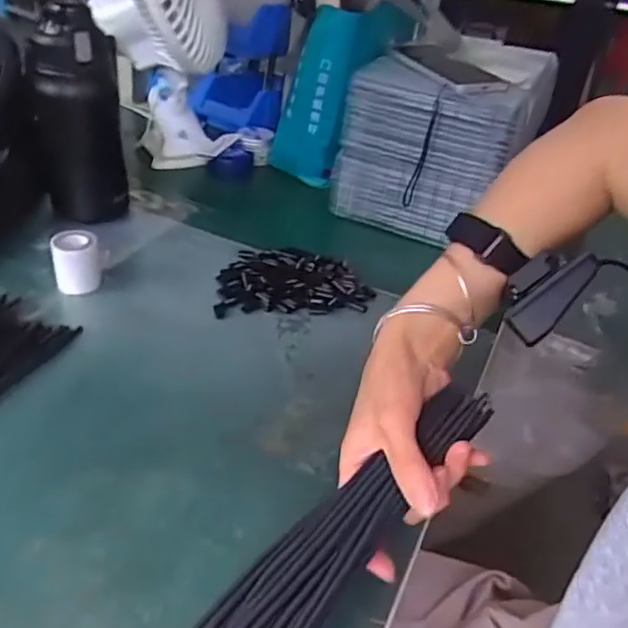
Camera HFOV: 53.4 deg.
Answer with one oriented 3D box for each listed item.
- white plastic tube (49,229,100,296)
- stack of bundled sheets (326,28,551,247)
[{"bbox_3d":[-0.246,-0.053,0.649,0.046,0.054,0.040,-9,38,-22],"label":"white plastic tube"},{"bbox_3d":[0.166,-0.237,0.843,0.211,0.204,0.235,18,36,14],"label":"stack of bundled sheets"}]

